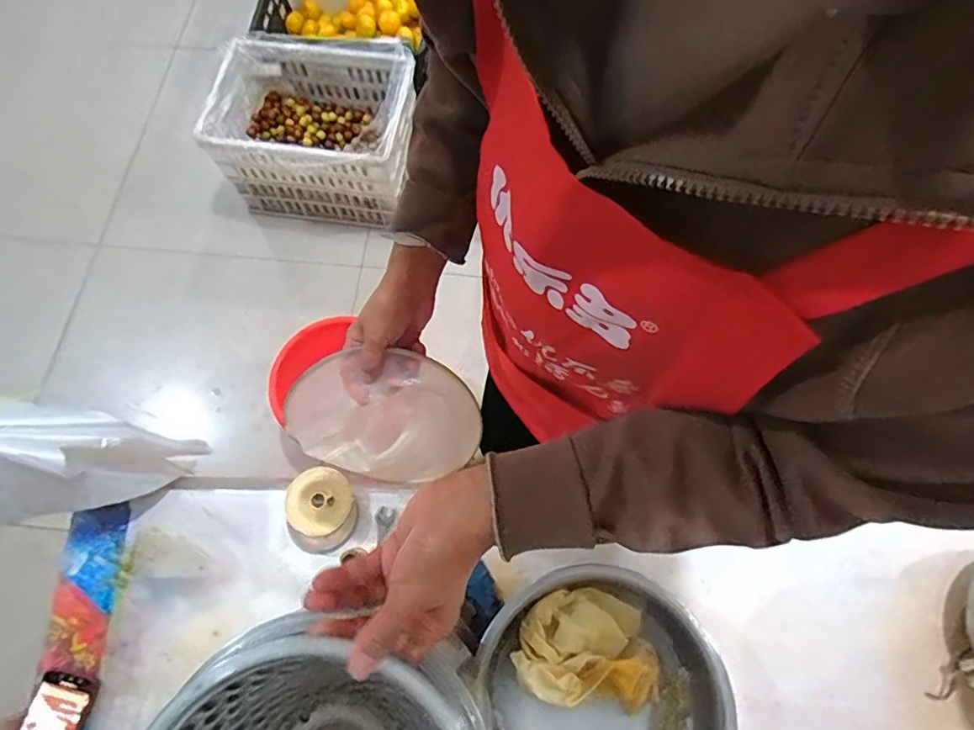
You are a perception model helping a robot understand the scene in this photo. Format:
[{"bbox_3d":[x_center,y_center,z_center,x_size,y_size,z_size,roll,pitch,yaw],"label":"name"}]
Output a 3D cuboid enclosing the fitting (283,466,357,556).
[{"bbox_3d":[-0.250,0.219,0.794,0.106,0.029,0.119,-24,72,-8],"label":"fitting"}]

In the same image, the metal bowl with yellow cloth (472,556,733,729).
[{"bbox_3d":[0.155,0.431,0.698,0.275,0.106,0.294,0,70,0],"label":"metal bowl with yellow cloth"}]

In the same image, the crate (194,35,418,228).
[{"bbox_3d":[-0.459,-0.640,1.480,0.498,0.305,0.360,7,70,3],"label":"crate"}]

